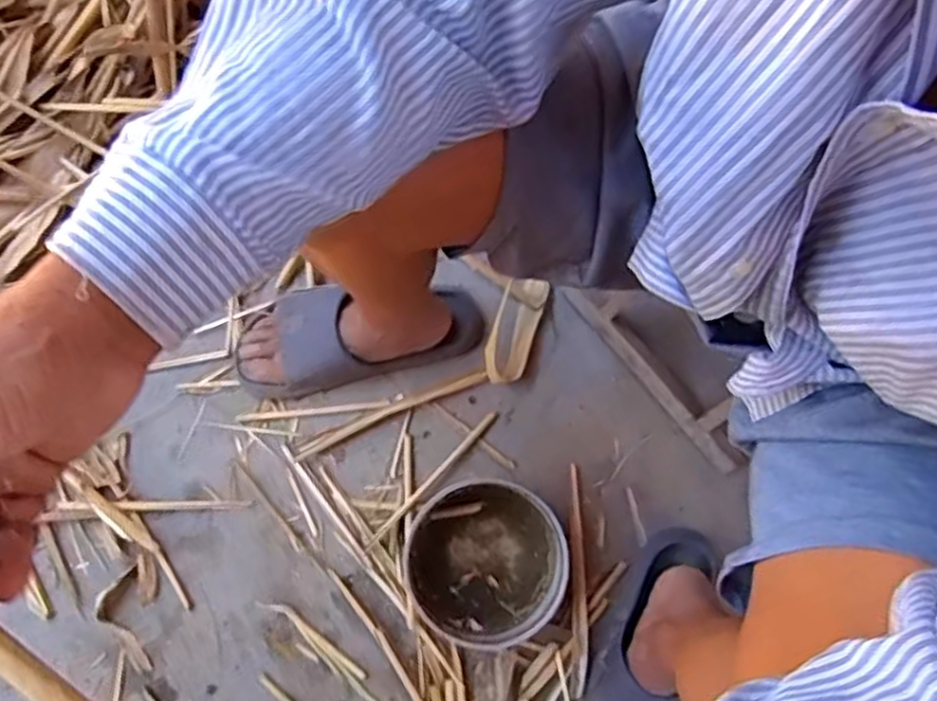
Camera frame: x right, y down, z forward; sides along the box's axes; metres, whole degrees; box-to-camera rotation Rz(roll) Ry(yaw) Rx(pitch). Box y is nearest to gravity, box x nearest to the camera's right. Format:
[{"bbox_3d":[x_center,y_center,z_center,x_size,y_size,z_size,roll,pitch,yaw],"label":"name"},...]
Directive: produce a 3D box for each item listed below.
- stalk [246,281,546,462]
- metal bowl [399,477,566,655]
[{"bbox_3d":[-0.061,0.032,0.823,0.368,0.034,0.099,-27,81,-11],"label":"stalk"},{"bbox_3d":[0.016,0.216,0.760,0.162,0.065,0.159,-26,81,-10],"label":"metal bowl"}]

